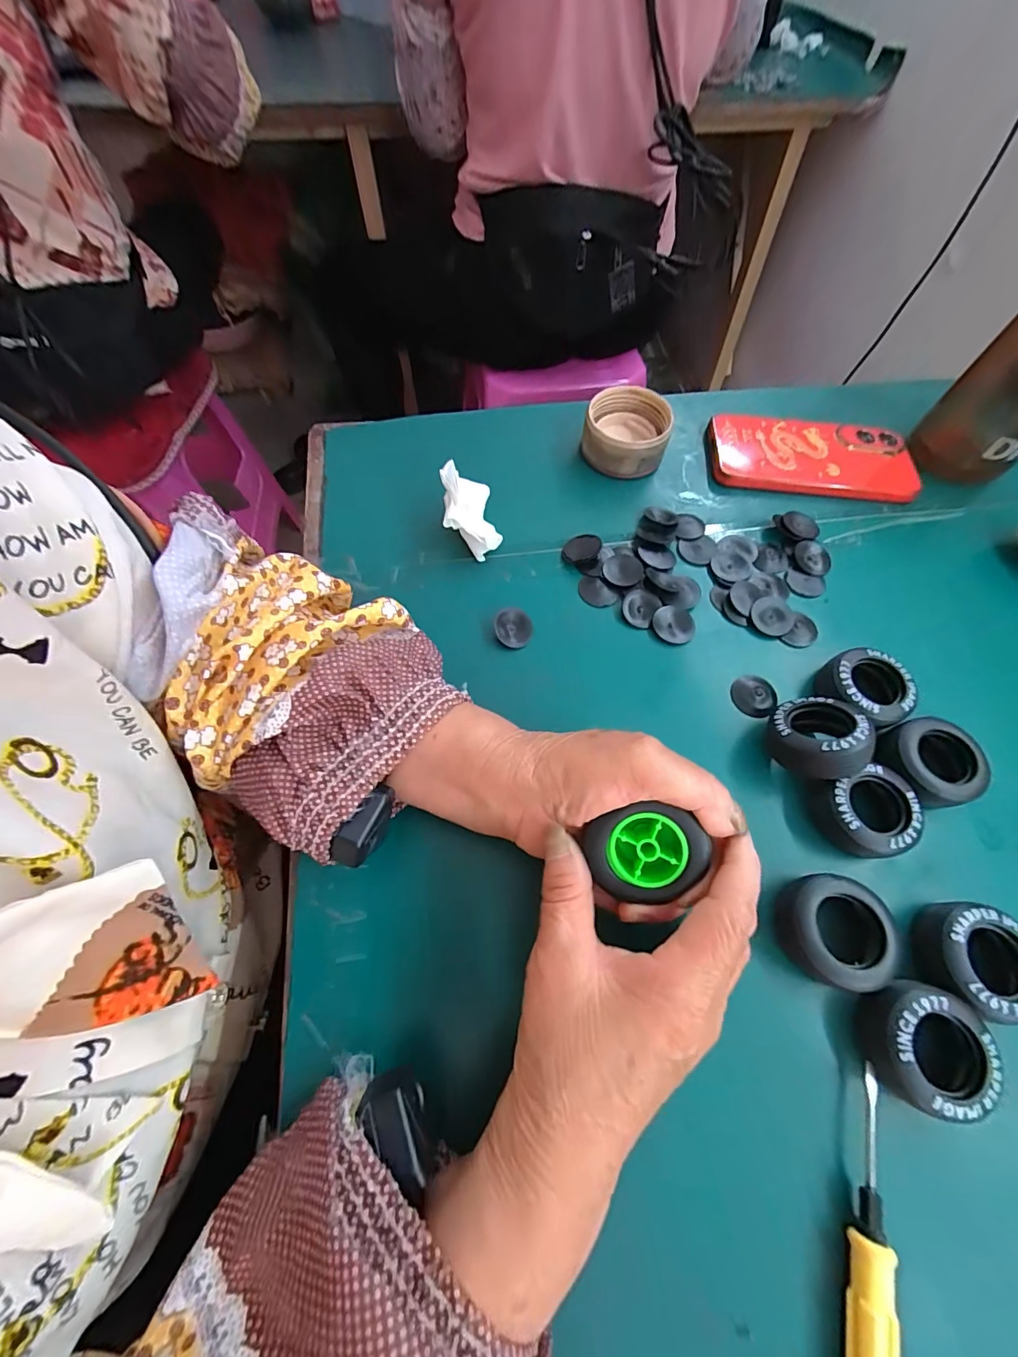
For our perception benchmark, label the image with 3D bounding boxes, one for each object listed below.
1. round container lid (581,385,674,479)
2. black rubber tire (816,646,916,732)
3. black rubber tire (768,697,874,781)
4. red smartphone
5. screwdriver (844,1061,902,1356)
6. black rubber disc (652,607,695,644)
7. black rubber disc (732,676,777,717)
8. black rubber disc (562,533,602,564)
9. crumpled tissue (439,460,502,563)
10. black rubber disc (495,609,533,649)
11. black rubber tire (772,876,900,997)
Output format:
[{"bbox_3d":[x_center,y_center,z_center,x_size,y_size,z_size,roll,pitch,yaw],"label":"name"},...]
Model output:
[{"bbox_3d":[0.094,-0.199,0.387,0.065,0.040,0.062,1,65,-2],"label":"round container lid"},{"bbox_3d":[0.217,0.007,0.294,0.046,0.026,0.048,1,65,-2],"label":"black rubber tire"},{"bbox_3d":[0.175,0.033,0.268,0.048,0.025,0.045,14,44,42],"label":"black rubber tire"},{"bbox_3d":[0.251,-0.182,0.395,0.166,0.013,0.074,5,65,0],"label":"red smartphone"},{"bbox_3d":[0.143,0.229,0.188,0.014,0.013,0.120,17,65,5],"label":"screwdriver"},{"bbox_3d":[0.112,-0.037,0.322,0.027,0.004,0.025,1,65,-2],"label":"black rubber disc"},{"bbox_3d":[0.157,0.009,0.301,0.027,0.006,0.026,1,65,-2],"label":"black rubber disc"},{"bbox_3d":[0.054,-0.095,0.347,0.027,0.004,0.027,-12,55,17],"label":"black rubber disc"},{"bbox_3d":[-0.027,-0.118,0.339,0.038,0.036,0.057,-4,65,-5],"label":"crumpled tissue"},{"bbox_3d":[0.003,-0.034,0.313,0.024,0.005,0.024,1,65,-2],"label":"black rubber disc"},{"bbox_3d":[0.160,0.125,0.237,0.043,0.033,0.050,8,65,1],"label":"black rubber tire"}]

